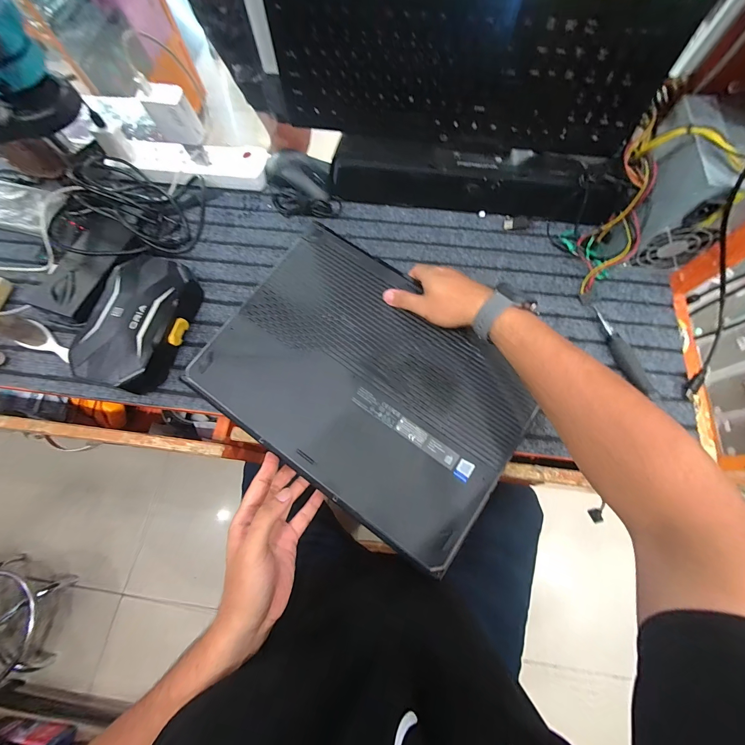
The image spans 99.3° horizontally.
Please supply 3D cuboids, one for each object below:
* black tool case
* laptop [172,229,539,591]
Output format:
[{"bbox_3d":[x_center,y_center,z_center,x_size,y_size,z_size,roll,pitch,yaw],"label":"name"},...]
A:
[{"bbox_3d":[-0.314,-0.069,0.431,0.114,0.045,0.186,7,71,3],"label":"black tool case"},{"bbox_3d":[-0.007,0.006,0.400,0.380,0.029,0.278,33,75,11],"label":"laptop"}]

